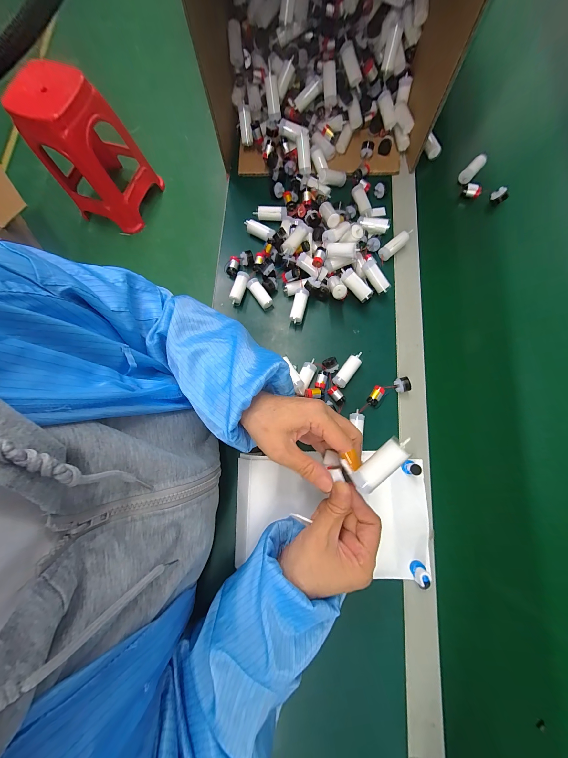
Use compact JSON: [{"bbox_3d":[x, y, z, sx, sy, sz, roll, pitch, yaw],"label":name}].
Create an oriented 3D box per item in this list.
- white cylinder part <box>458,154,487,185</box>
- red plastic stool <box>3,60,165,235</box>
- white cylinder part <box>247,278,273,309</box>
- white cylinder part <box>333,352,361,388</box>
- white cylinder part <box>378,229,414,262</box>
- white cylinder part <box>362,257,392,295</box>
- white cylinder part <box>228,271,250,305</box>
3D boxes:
[{"bbox_3d":[0.332,-0.367,0.441,0.021,0.016,0.055,44,84,10],"label":"white cylinder part"},{"bbox_3d":[-0.854,-1.016,1.141,0.382,0.452,0.366,21,81,7],"label":"red plastic stool"},{"bbox_3d":[-0.039,-0.136,0.404,0.020,0.018,0.049,-36,79,-4],"label":"white cylinder part"},{"bbox_3d":[0.096,-0.014,0.373,0.021,0.017,0.059,38,83,9],"label":"white cylinder part"},{"bbox_3d":[0.183,-0.219,0.407,0.064,0.014,0.019,-40,82,8],"label":"white cylinder part"},{"bbox_3d":[0.139,-0.154,0.380,0.016,0.018,0.054,-41,103,-6],"label":"white cylinder part"},{"bbox_3d":[-0.070,-0.144,0.400,0.020,0.018,0.051,15,80,6],"label":"white cylinder part"}]

